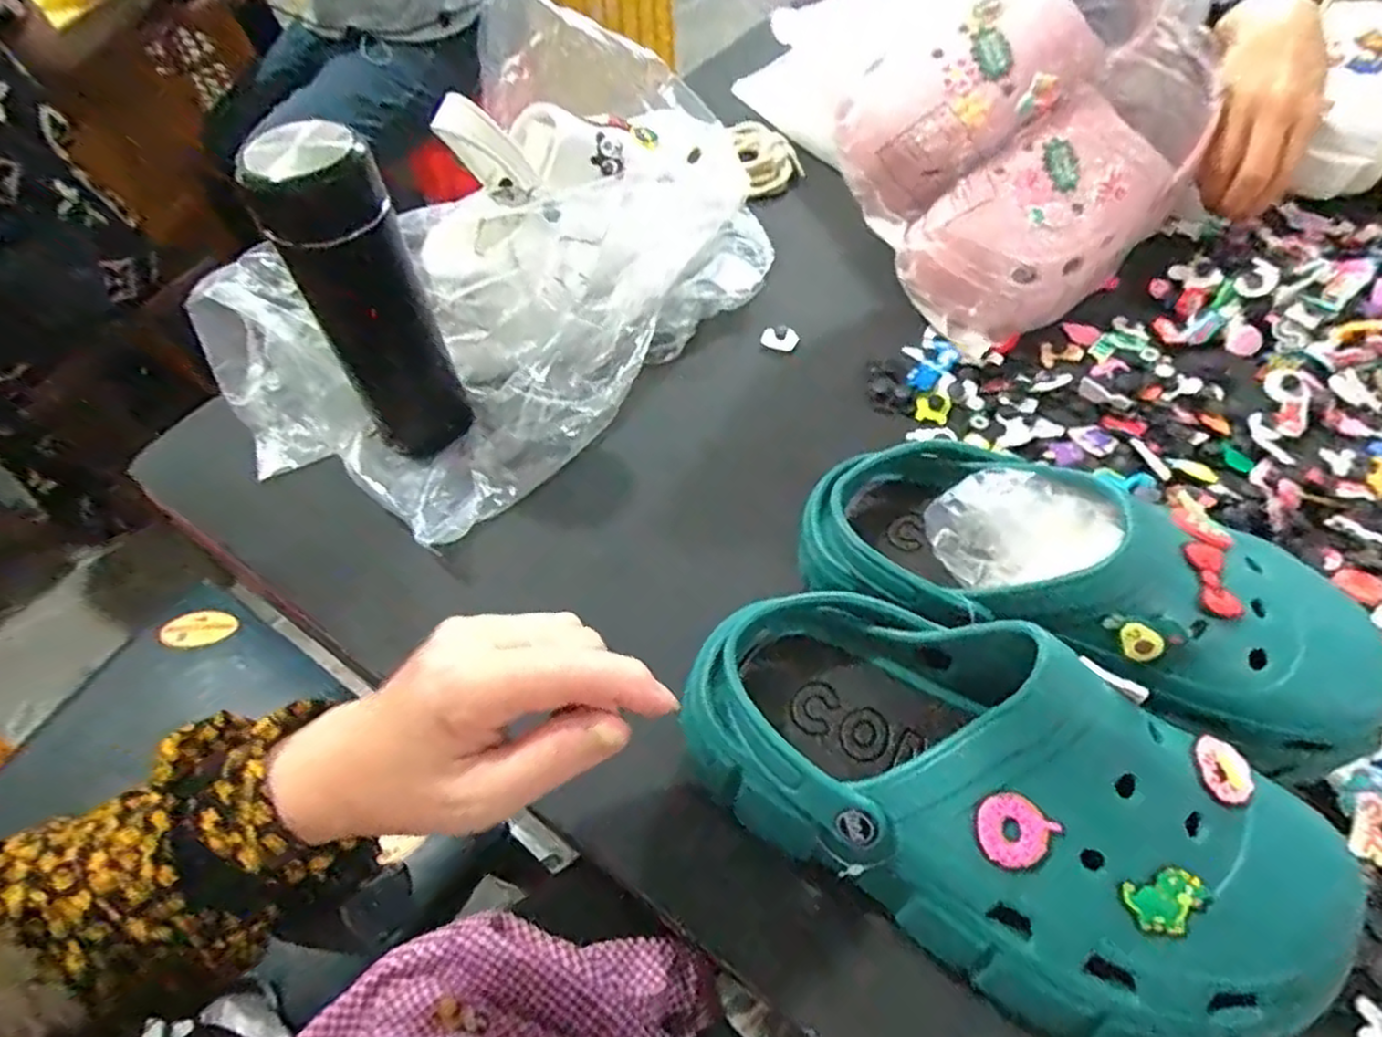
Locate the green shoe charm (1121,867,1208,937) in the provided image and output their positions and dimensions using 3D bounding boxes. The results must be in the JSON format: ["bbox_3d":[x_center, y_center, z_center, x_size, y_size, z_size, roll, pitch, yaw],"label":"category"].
[{"bbox_3d":[0.170,0.137,0.261,0.026,0.004,0.019,-27,70,10],"label":"green shoe charm"}]

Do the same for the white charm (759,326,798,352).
[{"bbox_3d":[0.066,-0.134,0.550,0.028,0.009,0.017,3,54,6],"label":"white charm"}]

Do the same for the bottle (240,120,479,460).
[{"bbox_3d":[-0.189,-0.121,0.437,0.062,0.206,0.055,-30,58,-17],"label":"bottle"}]

